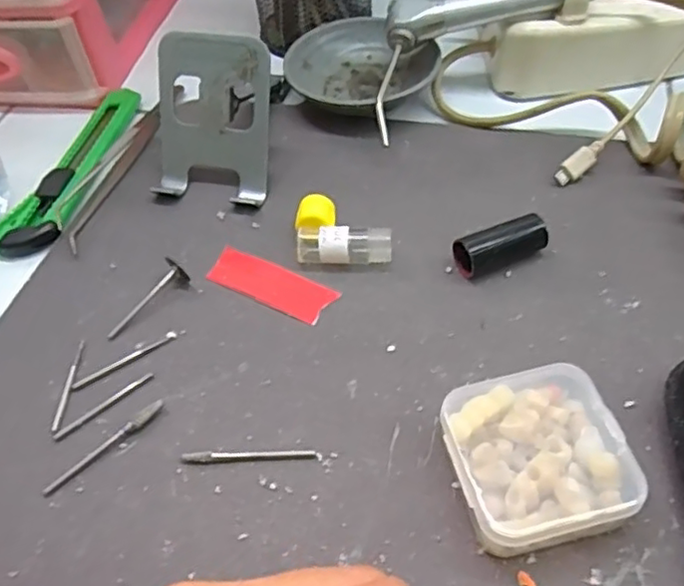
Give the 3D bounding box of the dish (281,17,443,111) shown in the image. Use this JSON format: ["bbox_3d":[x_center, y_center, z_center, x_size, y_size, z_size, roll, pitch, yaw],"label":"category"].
[{"bbox_3d":[0.016,-0.134,0.373,0.085,0.027,0.075,27,58,25],"label":"dish"}]

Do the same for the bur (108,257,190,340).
[{"bbox_3d":[-0.088,0.003,0.282,0.010,0.009,0.044,25,57,24],"label":"bur"}]

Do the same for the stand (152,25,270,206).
[{"bbox_3d":[-0.067,-0.087,0.315,0.058,0.068,0.047,9,52,14],"label":"stand"}]

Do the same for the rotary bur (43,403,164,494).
[{"bbox_3d":[-0.091,0.059,0.240,0.051,0.004,0.004,-36,56,-21],"label":"rotary bur"}]

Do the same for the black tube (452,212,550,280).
[{"bbox_3d":[0.072,-0.020,0.280,0.042,0.018,0.014,-17,51,-7],"label":"black tube"}]

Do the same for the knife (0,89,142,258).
[{"bbox_3d":[-0.146,-0.073,0.351,0.030,0.008,0.136,8,52,13],"label":"knife"}]

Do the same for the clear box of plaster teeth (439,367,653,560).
[{"bbox_3d":[0.066,0.056,0.217,0.056,0.020,0.054,-14,51,-5],"label":"clear box of plaster teeth"}]

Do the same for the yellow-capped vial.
[{"bbox_3d":[0.001,-0.028,0.294,0.043,0.019,0.031,-1,51,6],"label":"yellow-capped vial"}]

